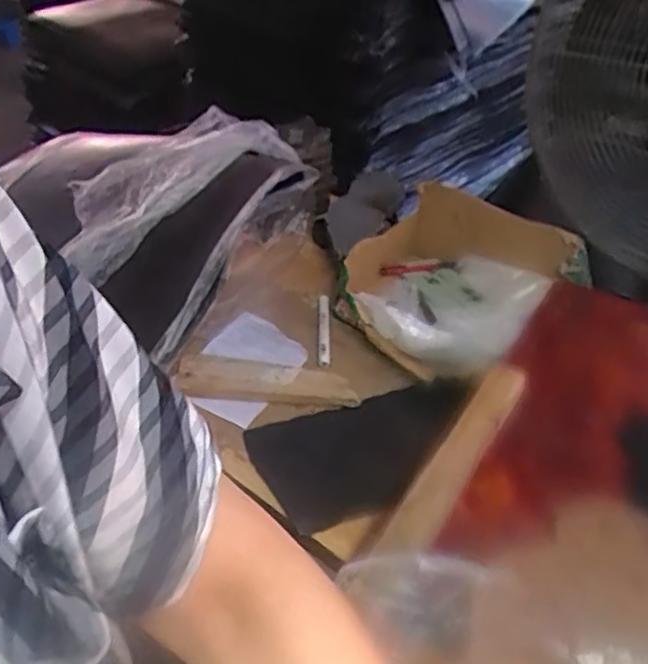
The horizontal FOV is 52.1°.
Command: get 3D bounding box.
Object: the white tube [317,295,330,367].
[{"bbox_3d":[0.000,-0.004,0.955,0.017,0.014,0.150,3,42,-2],"label":"white tube"}]

